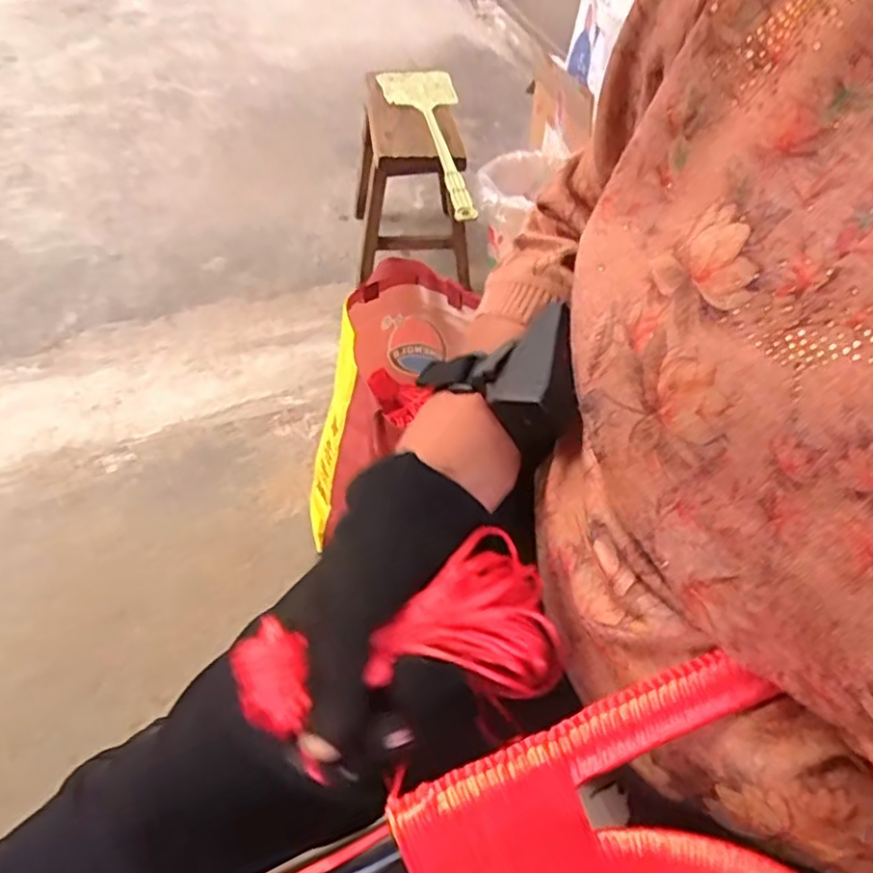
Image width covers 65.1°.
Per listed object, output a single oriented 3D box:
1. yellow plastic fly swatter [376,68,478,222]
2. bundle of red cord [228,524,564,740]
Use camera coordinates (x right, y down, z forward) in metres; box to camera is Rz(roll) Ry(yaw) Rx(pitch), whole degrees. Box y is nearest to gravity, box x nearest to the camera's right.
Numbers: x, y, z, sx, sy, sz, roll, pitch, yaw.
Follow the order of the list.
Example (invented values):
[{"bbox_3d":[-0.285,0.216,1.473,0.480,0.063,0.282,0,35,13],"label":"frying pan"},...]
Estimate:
[{"bbox_3d":[-0.015,-0.464,1.060,0.123,0.044,0.429,-4,50,-5],"label":"yellow plastic fly swatter"},{"bbox_3d":[-0.015,0.087,0.288,0.133,0.025,0.067,-13,52,-15],"label":"bundle of red cord"}]

